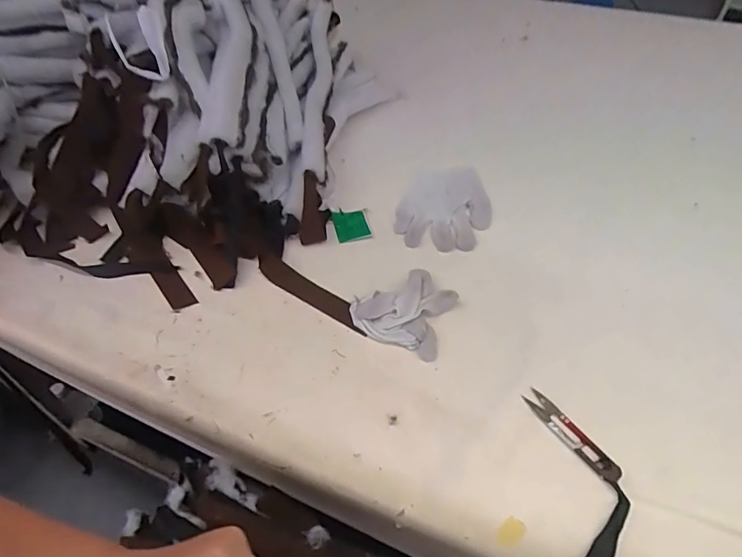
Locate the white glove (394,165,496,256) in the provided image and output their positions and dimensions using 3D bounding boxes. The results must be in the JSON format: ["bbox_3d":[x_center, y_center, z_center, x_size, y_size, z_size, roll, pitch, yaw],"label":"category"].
[{"bbox_3d":[0.099,-0.096,0.630,0.120,0.037,0.129,10,47,10],"label":"white glove"}]

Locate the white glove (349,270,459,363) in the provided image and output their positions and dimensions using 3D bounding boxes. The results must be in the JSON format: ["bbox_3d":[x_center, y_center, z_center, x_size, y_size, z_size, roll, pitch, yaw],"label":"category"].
[{"bbox_3d":[0.040,0.028,0.525,0.100,0.020,0.107,20,50,19],"label":"white glove"}]

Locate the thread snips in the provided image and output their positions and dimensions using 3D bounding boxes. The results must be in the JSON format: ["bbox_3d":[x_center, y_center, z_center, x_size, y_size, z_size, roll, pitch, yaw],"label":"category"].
[{"bbox_3d":[0.181,0.142,0.426,0.020,0.007,0.098,-26,51,-22],"label":"thread snips"}]

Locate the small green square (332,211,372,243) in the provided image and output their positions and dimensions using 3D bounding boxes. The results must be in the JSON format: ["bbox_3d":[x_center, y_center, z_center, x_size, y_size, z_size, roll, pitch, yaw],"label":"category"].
[{"bbox_3d":[-0.027,-0.072,0.644,0.044,0.005,0.053,-13,50,-10],"label":"small green square"}]

